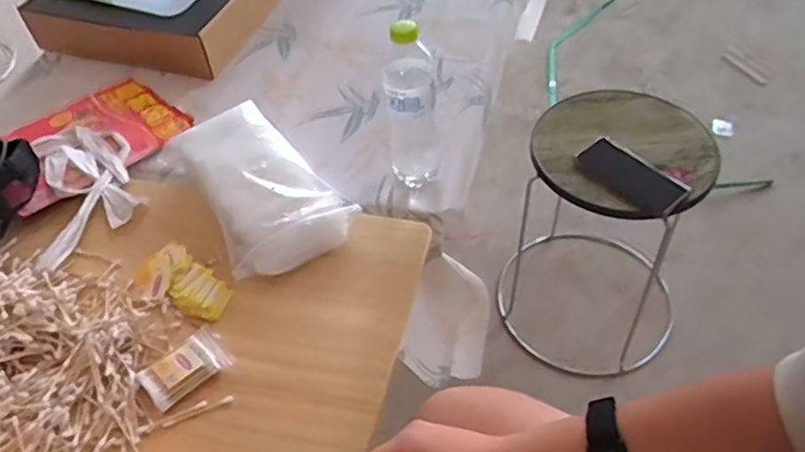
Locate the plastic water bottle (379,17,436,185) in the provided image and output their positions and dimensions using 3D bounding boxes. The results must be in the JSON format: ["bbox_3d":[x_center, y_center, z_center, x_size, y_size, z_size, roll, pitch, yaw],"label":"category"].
[{"bbox_3d":[0.011,-0.153,0.833,0.065,0.234,0.069,1,49,5],"label":"plastic water bottle"}]

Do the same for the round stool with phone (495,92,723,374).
[{"bbox_3d":[0.398,0.025,1.235,0.336,0.516,0.340,-2,49,3],"label":"round stool with phone"}]

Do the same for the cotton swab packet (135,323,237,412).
[{"bbox_3d":[-0.239,0.153,0.714,0.093,0.017,0.061,-37,56,-25],"label":"cotton swab packet"}]

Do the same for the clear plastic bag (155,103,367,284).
[{"bbox_3d":[-0.195,-0.058,0.857,0.164,0.075,0.270,-31,53,-21],"label":"clear plastic bag"}]

